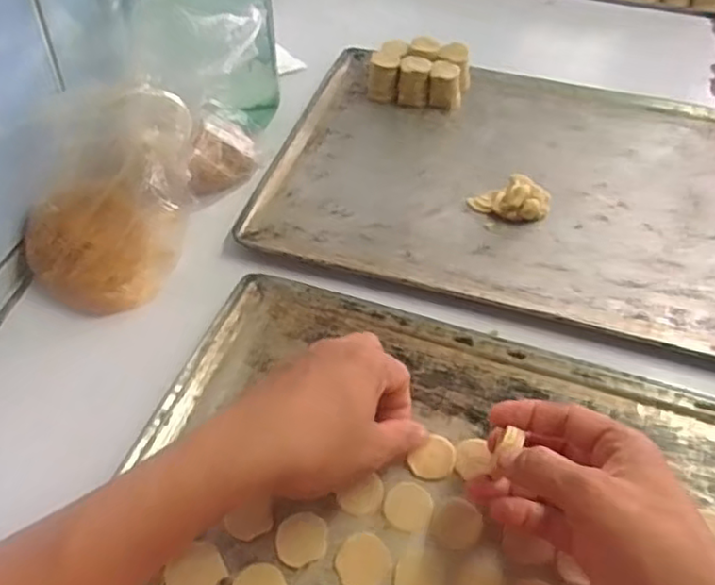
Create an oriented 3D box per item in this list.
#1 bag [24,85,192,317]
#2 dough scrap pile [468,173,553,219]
[{"bbox_3d":[-0.184,-0.073,0.490,0.136,0.111,0.105,-33,59,-29],"label":"bag"},{"bbox_3d":[0.136,-0.087,0.576,0.066,0.025,0.046,16,50,12],"label":"dough scrap pile"}]

